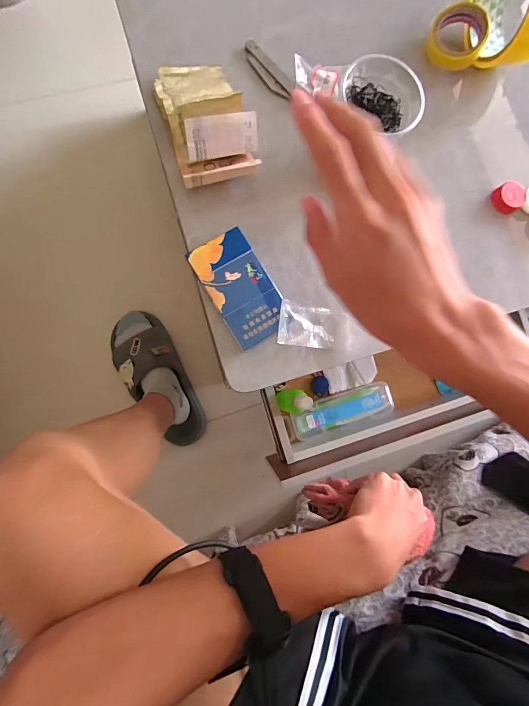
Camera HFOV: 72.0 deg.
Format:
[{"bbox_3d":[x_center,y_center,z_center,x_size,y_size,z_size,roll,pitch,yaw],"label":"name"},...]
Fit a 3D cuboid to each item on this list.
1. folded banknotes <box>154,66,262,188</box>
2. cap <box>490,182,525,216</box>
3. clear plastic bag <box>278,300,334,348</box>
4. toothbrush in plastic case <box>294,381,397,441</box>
[{"bbox_3d":[-0.053,-0.217,0.320,0.071,0.054,0.127,-18,86,-9],"label":"folded banknotes"},{"bbox_3d":[0.254,-0.161,0.378,0.027,0.015,0.029,1,84,-7],"label":"cap"},{"bbox_3d":[0.039,-0.025,0.328,0.054,0.025,0.037,2,83,-7],"label":"clear plastic bag"},{"bbox_3d":[0.125,0.091,0.572,0.163,0.020,0.051,-18,86,-9],"label":"toothbrush in plastic case"}]

